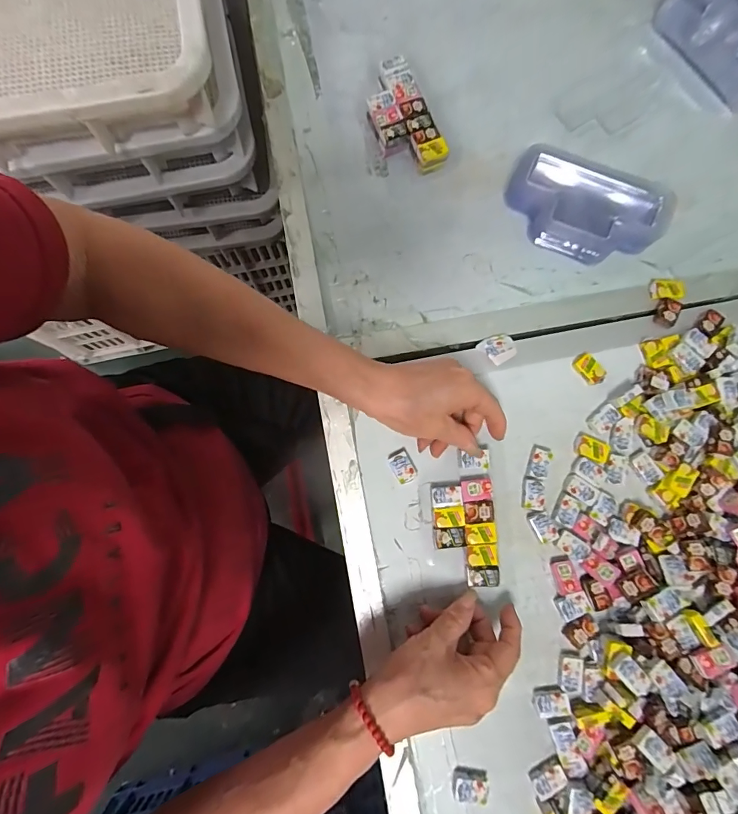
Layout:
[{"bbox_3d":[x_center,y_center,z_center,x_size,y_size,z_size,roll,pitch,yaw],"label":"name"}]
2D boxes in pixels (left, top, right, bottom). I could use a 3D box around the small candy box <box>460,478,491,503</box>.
[{"bbox_3d":[0.093,0.071,0.358,0.027,0.007,0.017,-8,80,-2],"label":"small candy box"}]

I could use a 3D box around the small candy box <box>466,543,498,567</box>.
[{"bbox_3d":[0.094,0.124,0.348,0.026,0.006,0.018,-1,80,0],"label":"small candy box"}]

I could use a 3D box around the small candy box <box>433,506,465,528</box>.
[{"bbox_3d":[0.068,0.094,0.355,0.026,0.010,0.016,-4,80,-1],"label":"small candy box"}]

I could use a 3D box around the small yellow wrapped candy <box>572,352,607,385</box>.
[{"bbox_3d":[0.199,-0.033,0.377,0.018,0.008,0.030,-41,82,-7],"label":"small yellow wrapped candy"}]

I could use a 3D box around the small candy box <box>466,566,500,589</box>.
[{"bbox_3d":[0.095,0.143,0.348,0.027,0.009,0.019,-1,80,0],"label":"small candy box"}]

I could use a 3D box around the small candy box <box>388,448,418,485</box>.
[{"bbox_3d":[0.030,0.051,0.361,0.019,0.006,0.028,-27,81,-5],"label":"small candy box"}]

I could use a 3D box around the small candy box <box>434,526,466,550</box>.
[{"bbox_3d":[0.068,0.110,0.349,0.026,0.010,0.017,-4,80,-1],"label":"small candy box"}]

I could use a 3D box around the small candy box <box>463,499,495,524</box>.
[{"bbox_3d":[0.094,0.089,0.355,0.025,0.008,0.017,-4,80,-1],"label":"small candy box"}]

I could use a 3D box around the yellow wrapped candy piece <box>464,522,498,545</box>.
[{"bbox_3d":[0.094,0.107,0.353,0.027,0.010,0.017,-4,80,-1],"label":"yellow wrapped candy piece"}]

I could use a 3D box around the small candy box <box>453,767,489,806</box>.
[{"bbox_3d":[0.079,0.294,0.322,0.027,0.011,0.020,6,80,1],"label":"small candy box"}]

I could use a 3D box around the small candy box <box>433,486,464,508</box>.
[{"bbox_3d":[0.066,0.077,0.357,0.025,0.011,0.017,-5,80,-1],"label":"small candy box"}]

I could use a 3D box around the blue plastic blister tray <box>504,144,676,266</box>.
[{"bbox_3d":[0.197,-0.180,0.390,0.138,0.041,0.079,25,81,4],"label":"blue plastic blister tray"}]

